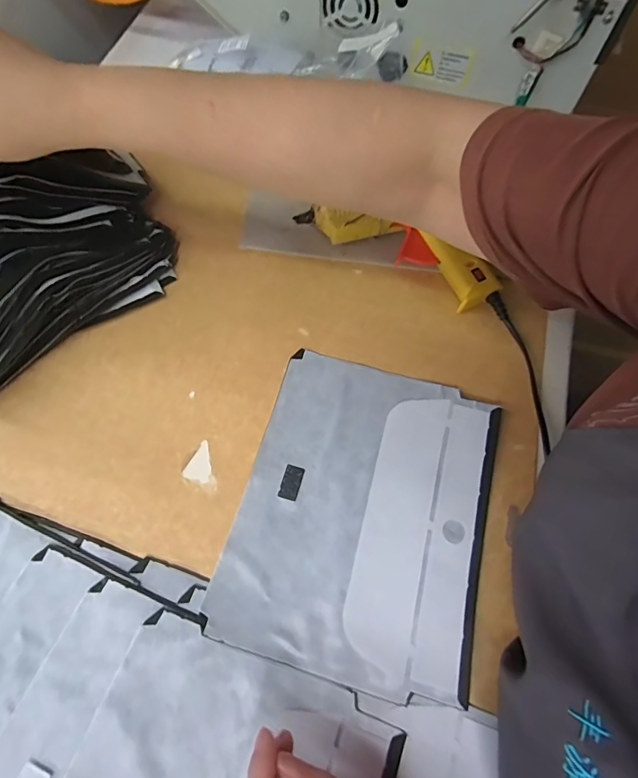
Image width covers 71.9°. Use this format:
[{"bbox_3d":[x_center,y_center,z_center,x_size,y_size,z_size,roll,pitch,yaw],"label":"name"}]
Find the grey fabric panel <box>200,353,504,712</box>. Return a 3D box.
[{"bbox_3d":[0.039,0.096,0.364,0.197,0.010,0.245,15,64,6],"label":"grey fabric panel"}]

